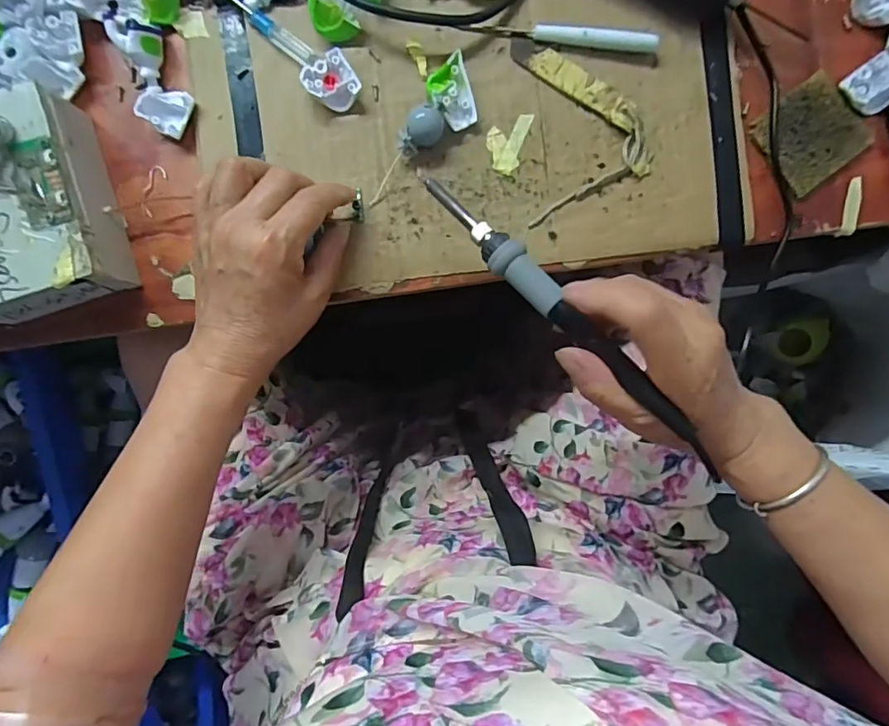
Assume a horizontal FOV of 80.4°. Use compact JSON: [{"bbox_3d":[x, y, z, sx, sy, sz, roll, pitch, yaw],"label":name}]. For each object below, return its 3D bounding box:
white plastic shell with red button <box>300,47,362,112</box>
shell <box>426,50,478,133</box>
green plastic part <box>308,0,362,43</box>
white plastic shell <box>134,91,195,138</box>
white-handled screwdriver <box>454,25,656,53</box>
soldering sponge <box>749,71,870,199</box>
[{"bbox_3d":[-0.074,-0.182,0.345,0.031,0.019,0.030,-33,89,0],"label":"white plastic shell with red button"},{"bbox_3d":[0.005,-0.175,0.345,0.027,0.018,0.042,-20,89,0],"label":"shell"},{"bbox_3d":[-0.077,-0.230,0.341,0.024,0.015,0.043,-34,89,0],"label":"green plastic part"},{"bbox_3d":[-0.184,-0.168,0.349,0.031,0.016,0.029,26,89,1],"label":"white plastic shell"},{"bbox_3d":[0.075,-0.215,0.342,0.125,0.017,0.009,10,89,1],"label":"white-handled screwdriver"},{"bbox_3d":[0.243,-0.152,0.346,0.064,0.005,0.060,-37,89,0],"label":"soldering sponge"}]

